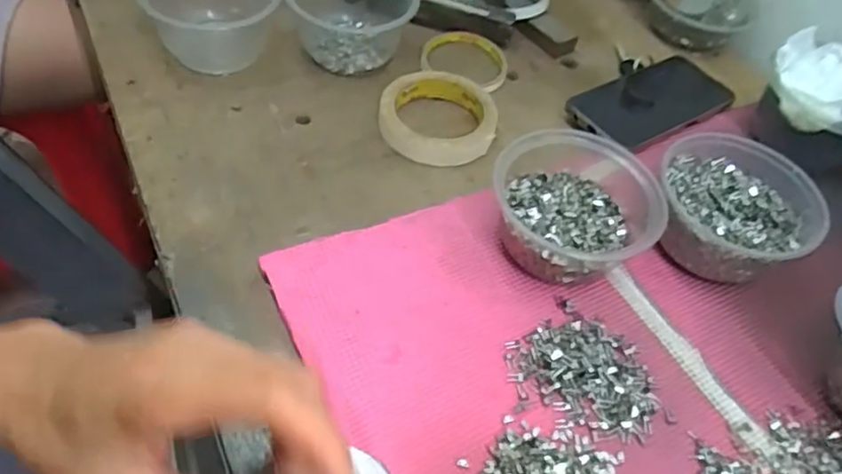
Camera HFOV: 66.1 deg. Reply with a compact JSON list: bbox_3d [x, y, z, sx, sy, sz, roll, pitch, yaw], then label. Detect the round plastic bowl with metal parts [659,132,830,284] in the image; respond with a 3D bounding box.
[{"bbox_3d":[0.229,-0.019,0.483,0.109,0.057,0.116,3,51,-4],"label":"round plastic bowl with metal parts"}]

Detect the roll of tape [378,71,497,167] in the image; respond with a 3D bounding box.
[{"bbox_3d":[0.014,-0.105,0.556,0.096,0.019,0.096,4,51,-3],"label":"roll of tape"}]

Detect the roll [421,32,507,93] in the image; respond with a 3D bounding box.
[{"bbox_3d":[0.042,-0.170,0.621,0.082,0.019,0.082,6,51,-2],"label":"roll"}]

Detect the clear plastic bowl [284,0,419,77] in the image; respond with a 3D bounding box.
[{"bbox_3d":[-0.063,-0.212,0.604,0.117,0.060,0.117,1,51,-6],"label":"clear plastic bowl"}]

